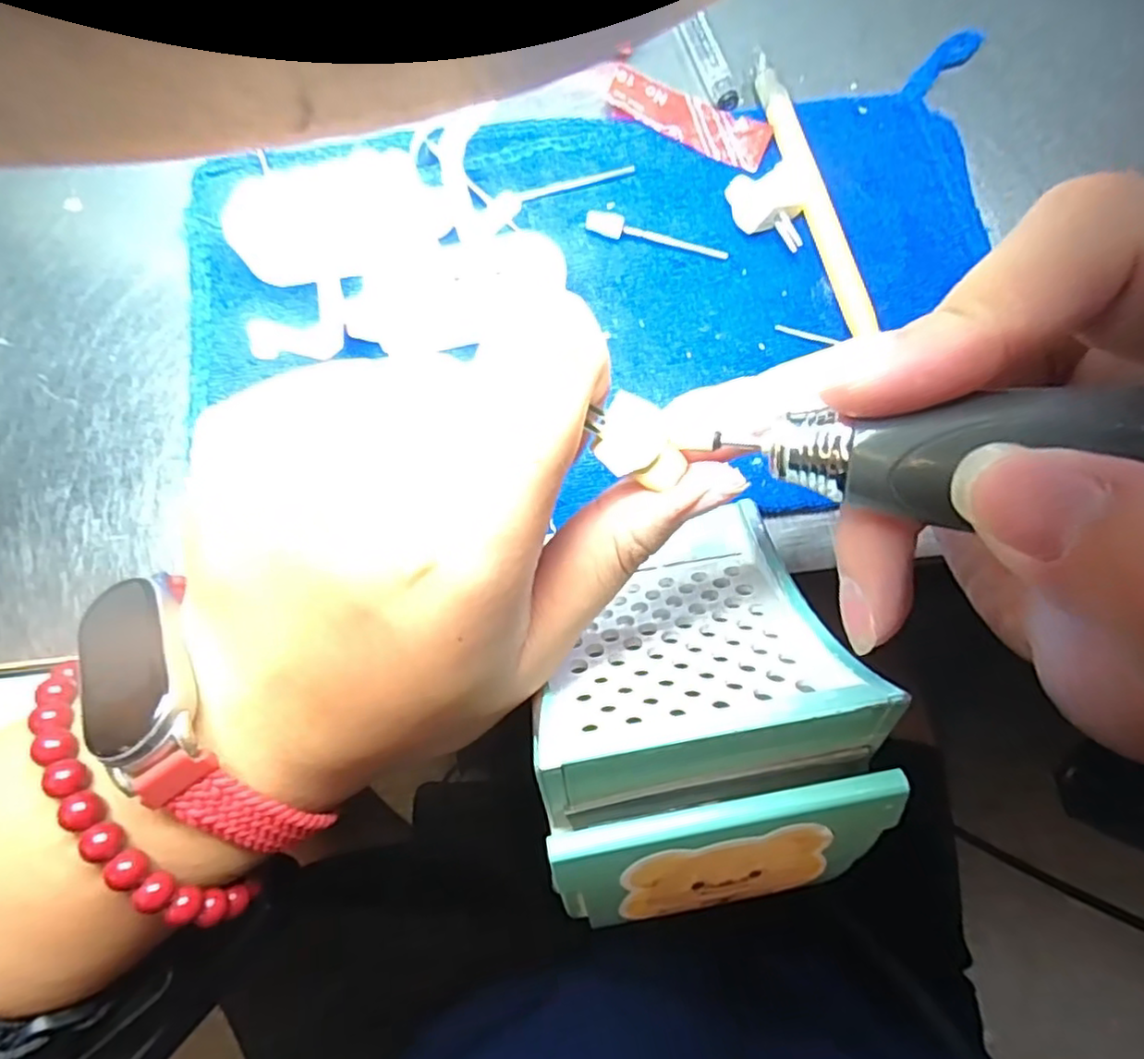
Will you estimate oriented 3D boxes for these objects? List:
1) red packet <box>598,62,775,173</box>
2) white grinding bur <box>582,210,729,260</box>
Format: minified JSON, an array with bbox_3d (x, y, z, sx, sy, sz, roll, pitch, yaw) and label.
[{"bbox_3d":[0.039,-0.146,0.230,0.063,0.006,0.017,25,79,5],"label":"red packet"},{"bbox_3d":[0.029,-0.099,0.220,0.049,0.007,0.006,12,79,2],"label":"white grinding bur"}]

